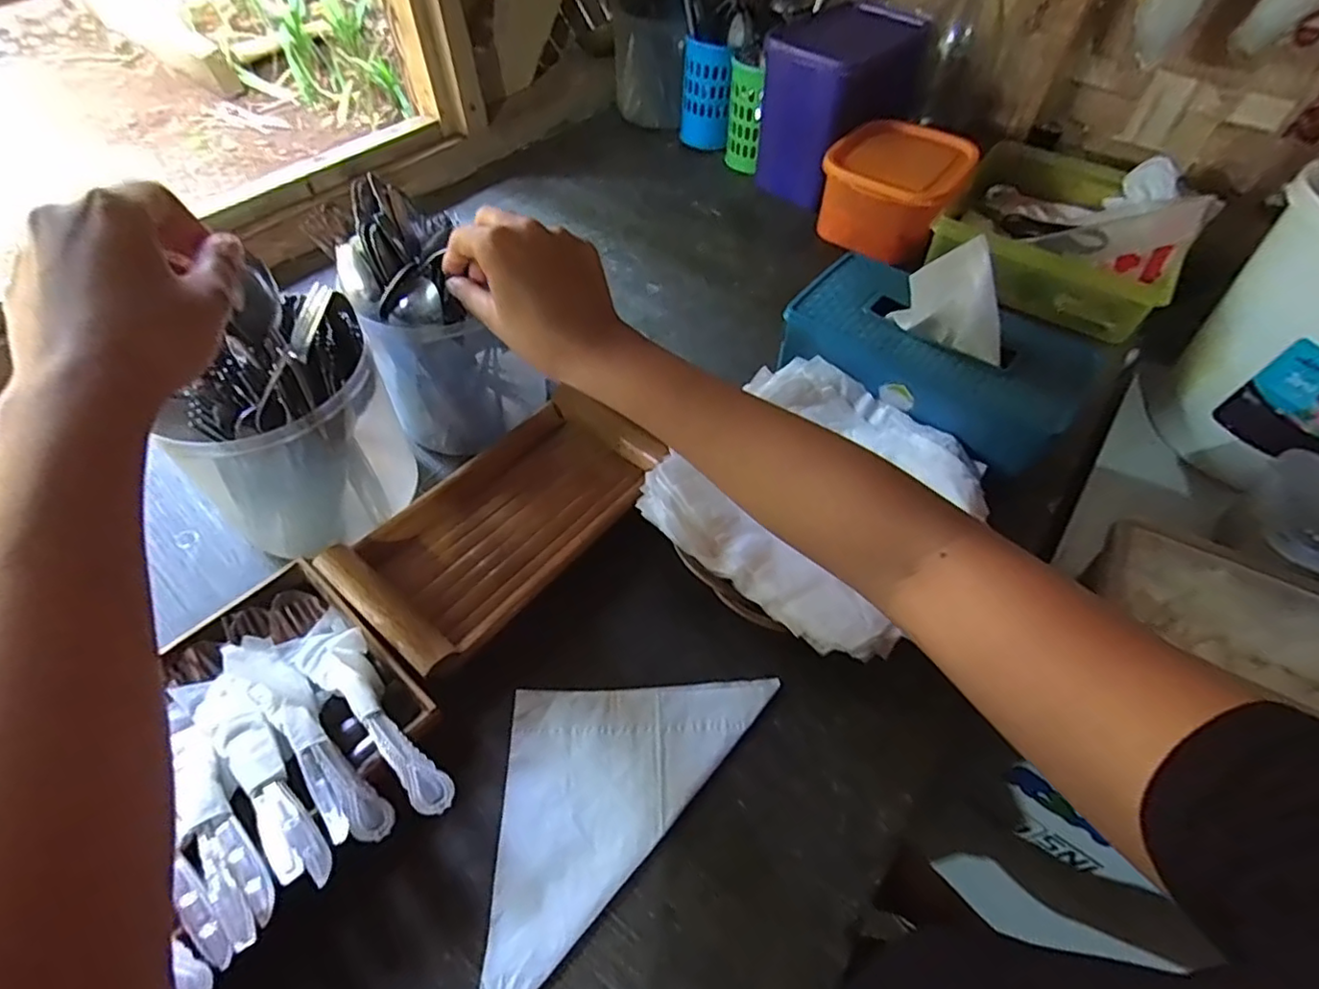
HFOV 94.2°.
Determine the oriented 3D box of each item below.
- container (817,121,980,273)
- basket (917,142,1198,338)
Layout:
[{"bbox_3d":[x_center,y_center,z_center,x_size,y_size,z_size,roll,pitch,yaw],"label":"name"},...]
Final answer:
[{"bbox_3d":[0.272,-0.358,0.726,0.142,0.100,0.128,27,56,17],"label":"container"},{"bbox_3d":[0.459,-0.305,0.707,0.229,0.070,0.252,29,57,18],"label":"basket"}]

